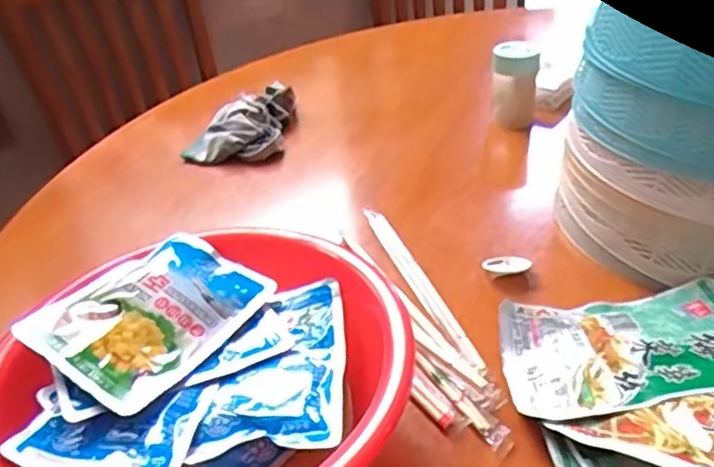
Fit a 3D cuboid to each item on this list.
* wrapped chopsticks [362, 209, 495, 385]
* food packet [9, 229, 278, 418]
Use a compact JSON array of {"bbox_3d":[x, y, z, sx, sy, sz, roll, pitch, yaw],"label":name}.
[{"bbox_3d":[0.045,0.036,0.486,0.018,0.012,0.209,-12,34,-13],"label":"wrapped chopsticks"},{"bbox_3d":[-0.118,0.047,0.387,0.085,0.009,0.127,30,41,17],"label":"food packet"}]

